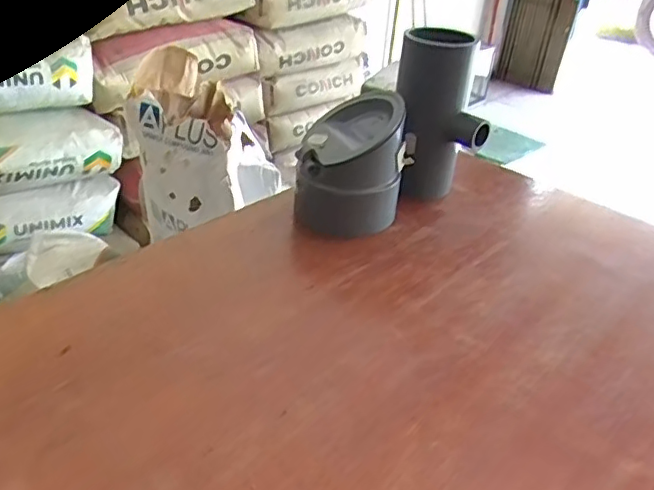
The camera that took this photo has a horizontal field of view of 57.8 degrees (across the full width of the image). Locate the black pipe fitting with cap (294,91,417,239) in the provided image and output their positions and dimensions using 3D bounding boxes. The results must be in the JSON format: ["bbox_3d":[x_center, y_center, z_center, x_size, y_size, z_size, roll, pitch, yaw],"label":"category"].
[{"bbox_3d":[0.023,-0.073,0.538,0.097,0.104,0.092,6,32,5],"label":"black pipe fitting with cap"}]

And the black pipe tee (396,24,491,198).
[{"bbox_3d":[0.104,-0.118,0.561,0.075,0.157,0.069,2,32,-1],"label":"black pipe tee"}]

